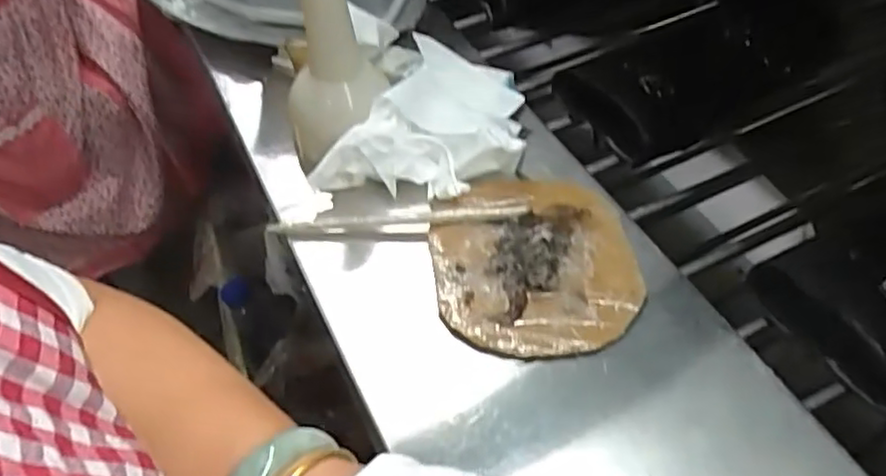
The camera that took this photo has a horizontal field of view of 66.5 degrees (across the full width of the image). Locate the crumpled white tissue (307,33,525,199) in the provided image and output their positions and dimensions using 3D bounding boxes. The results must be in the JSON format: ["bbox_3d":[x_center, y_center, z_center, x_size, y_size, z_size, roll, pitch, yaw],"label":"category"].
[{"bbox_3d":[-0.013,-0.107,0.563,0.154,0.047,0.161,3,51,6],"label":"crumpled white tissue"}]

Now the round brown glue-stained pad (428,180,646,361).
[{"bbox_3d":[0.065,0.013,0.483,0.141,0.010,0.151,-2,51,2],"label":"round brown glue-stained pad"}]

